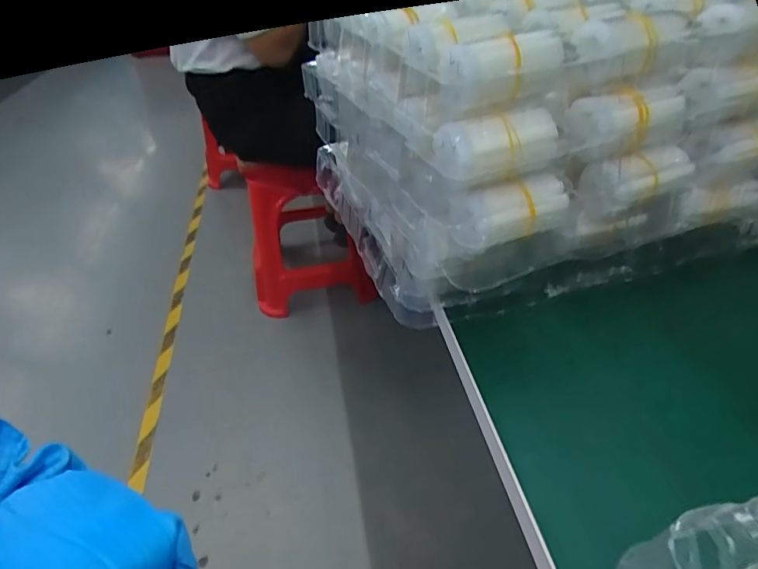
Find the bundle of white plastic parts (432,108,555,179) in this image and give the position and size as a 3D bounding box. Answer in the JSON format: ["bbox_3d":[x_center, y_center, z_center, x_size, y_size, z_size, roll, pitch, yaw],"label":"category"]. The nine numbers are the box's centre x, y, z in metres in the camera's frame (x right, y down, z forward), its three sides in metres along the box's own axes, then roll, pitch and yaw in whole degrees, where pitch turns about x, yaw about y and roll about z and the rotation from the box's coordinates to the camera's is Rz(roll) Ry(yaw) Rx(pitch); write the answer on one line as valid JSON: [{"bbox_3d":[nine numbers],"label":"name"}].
[{"bbox_3d":[0.066,-0.082,0.276,0.069,0.030,0.027,-15,41,-15],"label":"bundle of white plastic parts"}]

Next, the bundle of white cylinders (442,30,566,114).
[{"bbox_3d":[0.071,-0.119,0.272,0.077,0.033,0.031,-8,39,-8],"label":"bundle of white cylinders"}]

